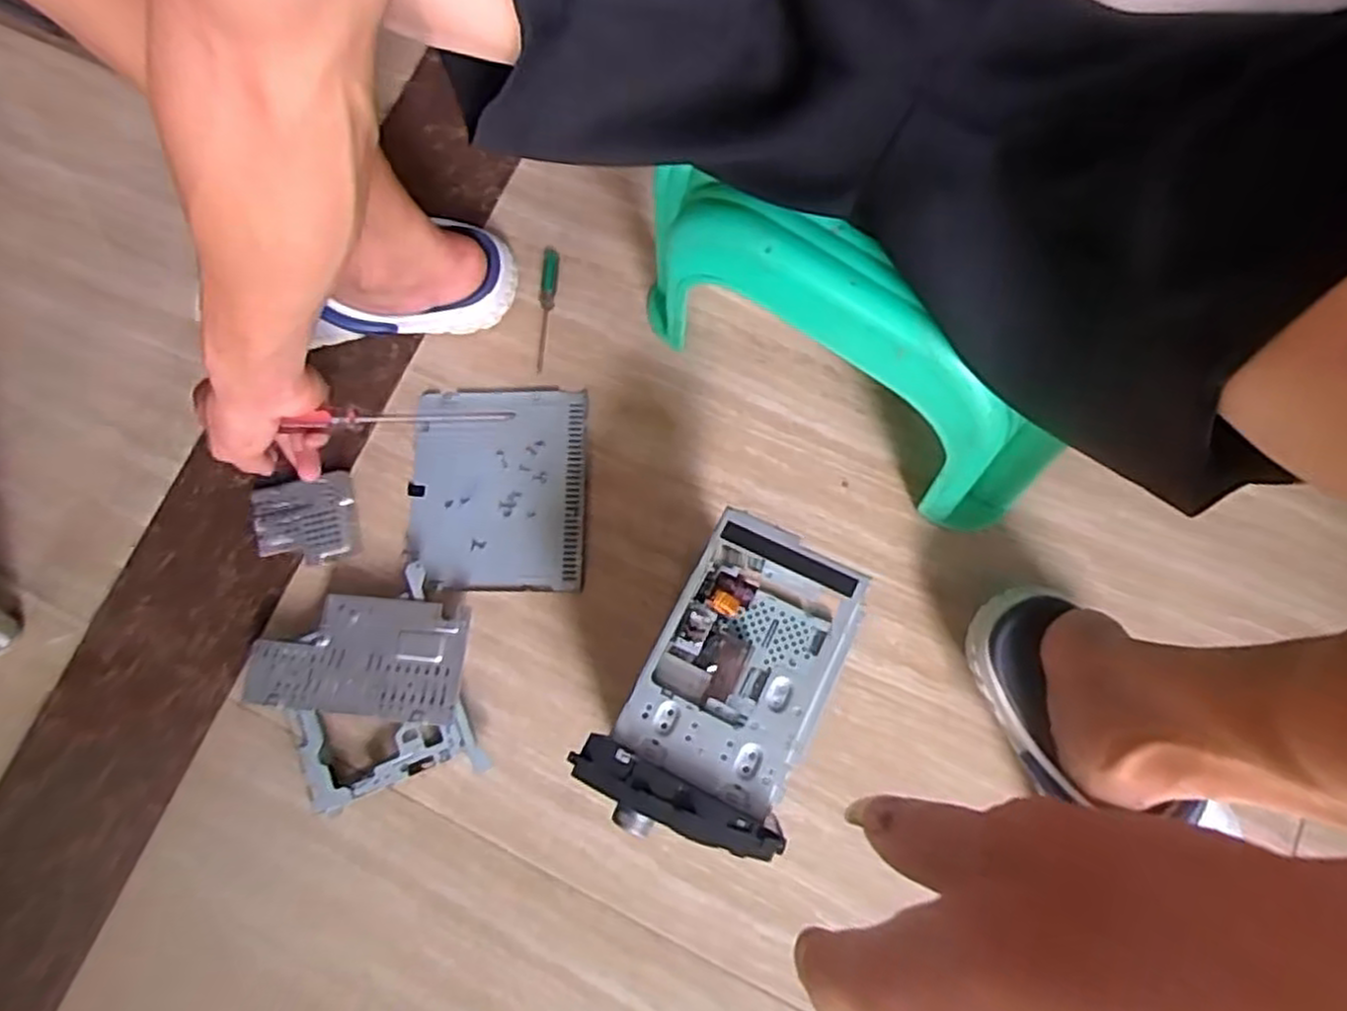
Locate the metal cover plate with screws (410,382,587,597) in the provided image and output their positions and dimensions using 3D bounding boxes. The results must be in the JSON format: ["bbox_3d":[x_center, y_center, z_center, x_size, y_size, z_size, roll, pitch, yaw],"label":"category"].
[{"bbox_3d":[-0.149,-0.016,0.654,0.146,0.007,0.173,-1,78,5],"label":"metal cover plate with screws"}]

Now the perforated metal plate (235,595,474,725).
[{"bbox_3d":[-0.249,0.117,0.607,0.167,0.009,0.090,5,77,1],"label":"perforated metal plate"}]

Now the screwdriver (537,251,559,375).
[{"bbox_3d":[-0.114,-0.176,0.688,0.016,0.011,0.114,4,78,6],"label":"screwdriver"}]

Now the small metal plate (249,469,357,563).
[{"bbox_3d":[-0.309,0.014,0.645,0.085,0.009,0.073,-9,85,0],"label":"small metal plate"}]

